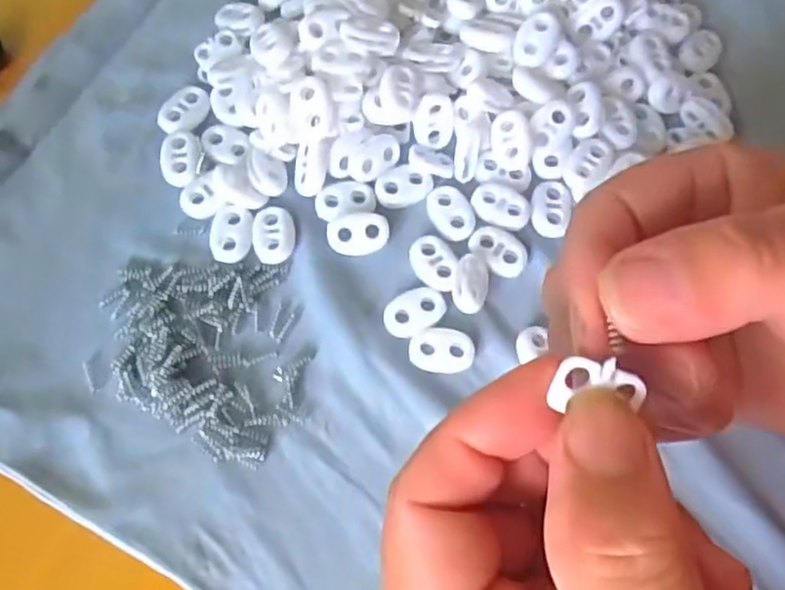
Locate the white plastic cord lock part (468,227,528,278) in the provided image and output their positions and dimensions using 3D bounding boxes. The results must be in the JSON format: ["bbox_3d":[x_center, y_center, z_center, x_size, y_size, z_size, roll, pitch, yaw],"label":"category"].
[{"bbox_3d":[0.039,-0.016,0.253,0.023,0.004,0.014,37,74,10],"label":"white plastic cord lock part"}]

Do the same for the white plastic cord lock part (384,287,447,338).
[{"bbox_3d":[0.008,0.005,0.244,0.023,0.004,0.015,-24,74,-9],"label":"white plastic cord lock part"}]

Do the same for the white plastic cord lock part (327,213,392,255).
[{"bbox_3d":[-0.013,-0.023,0.253,0.022,0.005,0.014,-12,72,-5],"label":"white plastic cord lock part"}]

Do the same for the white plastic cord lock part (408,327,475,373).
[{"bbox_3d":[0.017,0.019,0.240,0.022,0.004,0.015,5,71,0],"label":"white plastic cord lock part"}]

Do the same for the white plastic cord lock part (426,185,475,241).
[{"bbox_3d":[0.022,-0.031,0.259,0.014,0.004,0.022,-23,73,-9],"label":"white plastic cord lock part"}]

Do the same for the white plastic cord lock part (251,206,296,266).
[{"bbox_3d":[-0.043,-0.022,0.252,0.015,0.004,0.021,-4,71,-3],"label":"white plastic cord lock part"}]

